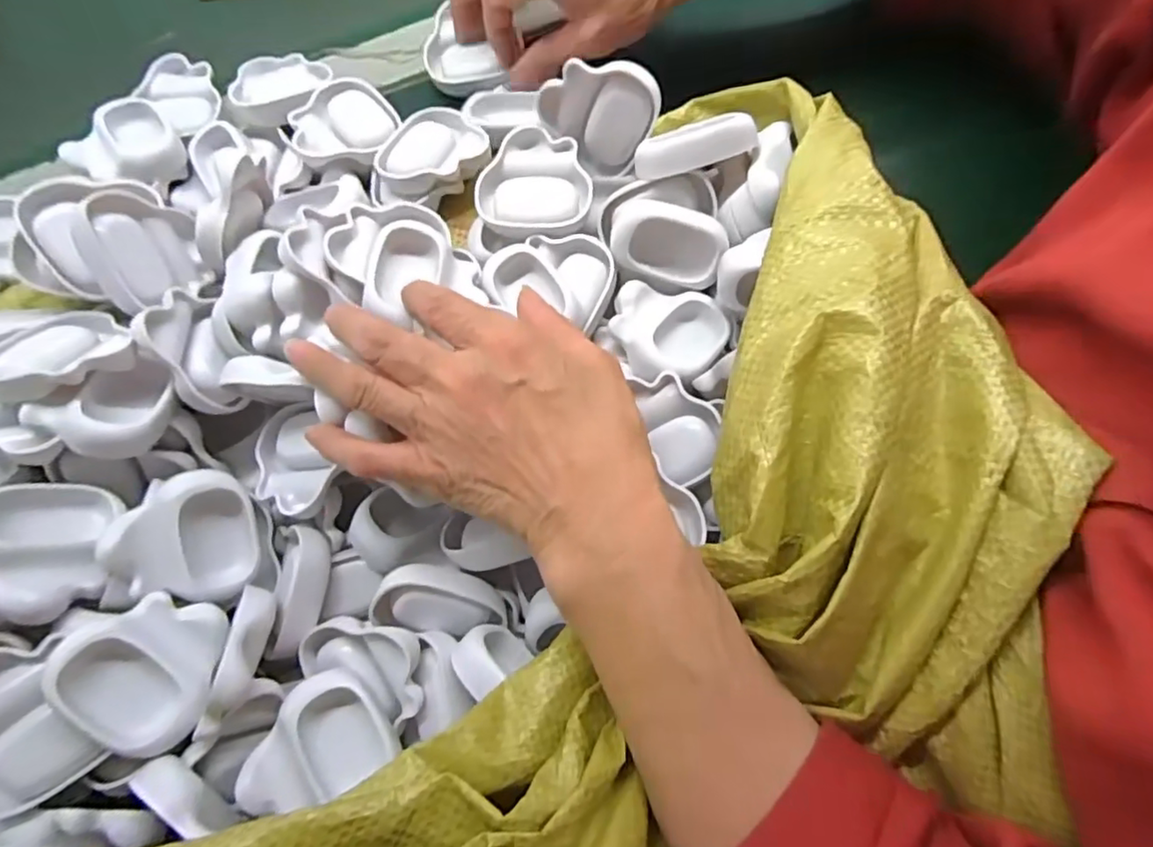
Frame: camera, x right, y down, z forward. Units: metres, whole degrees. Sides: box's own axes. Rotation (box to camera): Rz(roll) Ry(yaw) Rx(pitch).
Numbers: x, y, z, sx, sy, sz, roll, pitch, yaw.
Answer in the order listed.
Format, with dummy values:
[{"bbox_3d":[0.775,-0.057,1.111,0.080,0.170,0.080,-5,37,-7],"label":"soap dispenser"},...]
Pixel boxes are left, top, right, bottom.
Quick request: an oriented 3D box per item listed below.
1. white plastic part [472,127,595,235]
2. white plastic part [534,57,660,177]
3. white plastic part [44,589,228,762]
[{"bbox_3d":[-0.024,-0.135,0.347,0.061,0.013,0.064,-6,74,-1],"label":"white plastic part"},{"bbox_3d":[0.013,-0.168,0.335,0.058,0.058,0.011,32,54,-26],"label":"white plastic part"},{"bbox_3d":[-0.183,0.106,0.267,0.059,0.020,0.060,50,48,-4],"label":"white plastic part"}]

